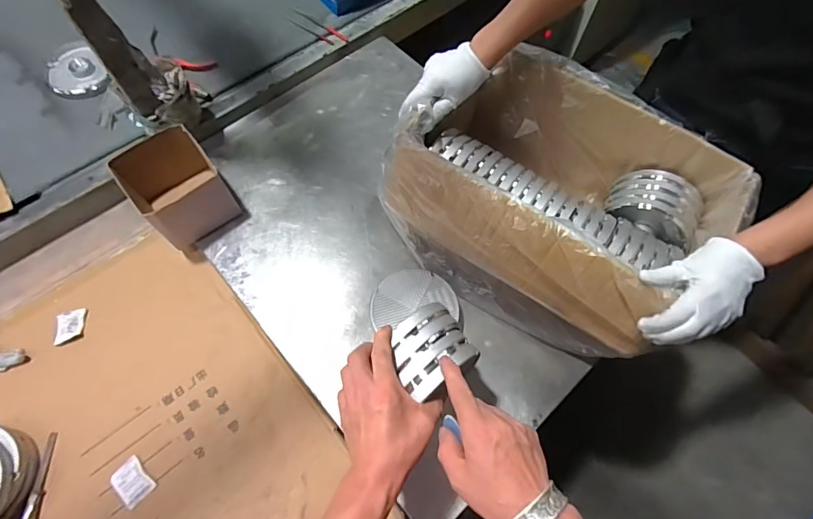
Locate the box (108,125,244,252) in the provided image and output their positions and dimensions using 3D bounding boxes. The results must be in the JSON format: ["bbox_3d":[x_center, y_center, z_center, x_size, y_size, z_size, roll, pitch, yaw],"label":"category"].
[{"bbox_3d":[-0.390,-0.121,0.740,0.136,0.106,0.155,-40,73,-18],"label":"box"}]

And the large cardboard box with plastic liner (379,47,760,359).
[{"bbox_3d":[0.217,-0.090,0.677,0.456,0.195,0.331,39,70,14],"label":"large cardboard box with plastic liner"}]

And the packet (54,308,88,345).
[{"bbox_3d":[-0.548,0.109,0.699,0.037,0.008,0.055,2,69,-20],"label":"packet"}]

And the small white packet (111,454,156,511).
[{"bbox_3d":[-0.391,0.316,0.610,0.058,0.011,0.042,41,70,15],"label":"small white packet"}]

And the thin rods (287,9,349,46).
[{"bbox_3d":[-0.196,-0.506,0.944,0.159,0.012,0.040,34,69,12],"label":"thin rods"}]

